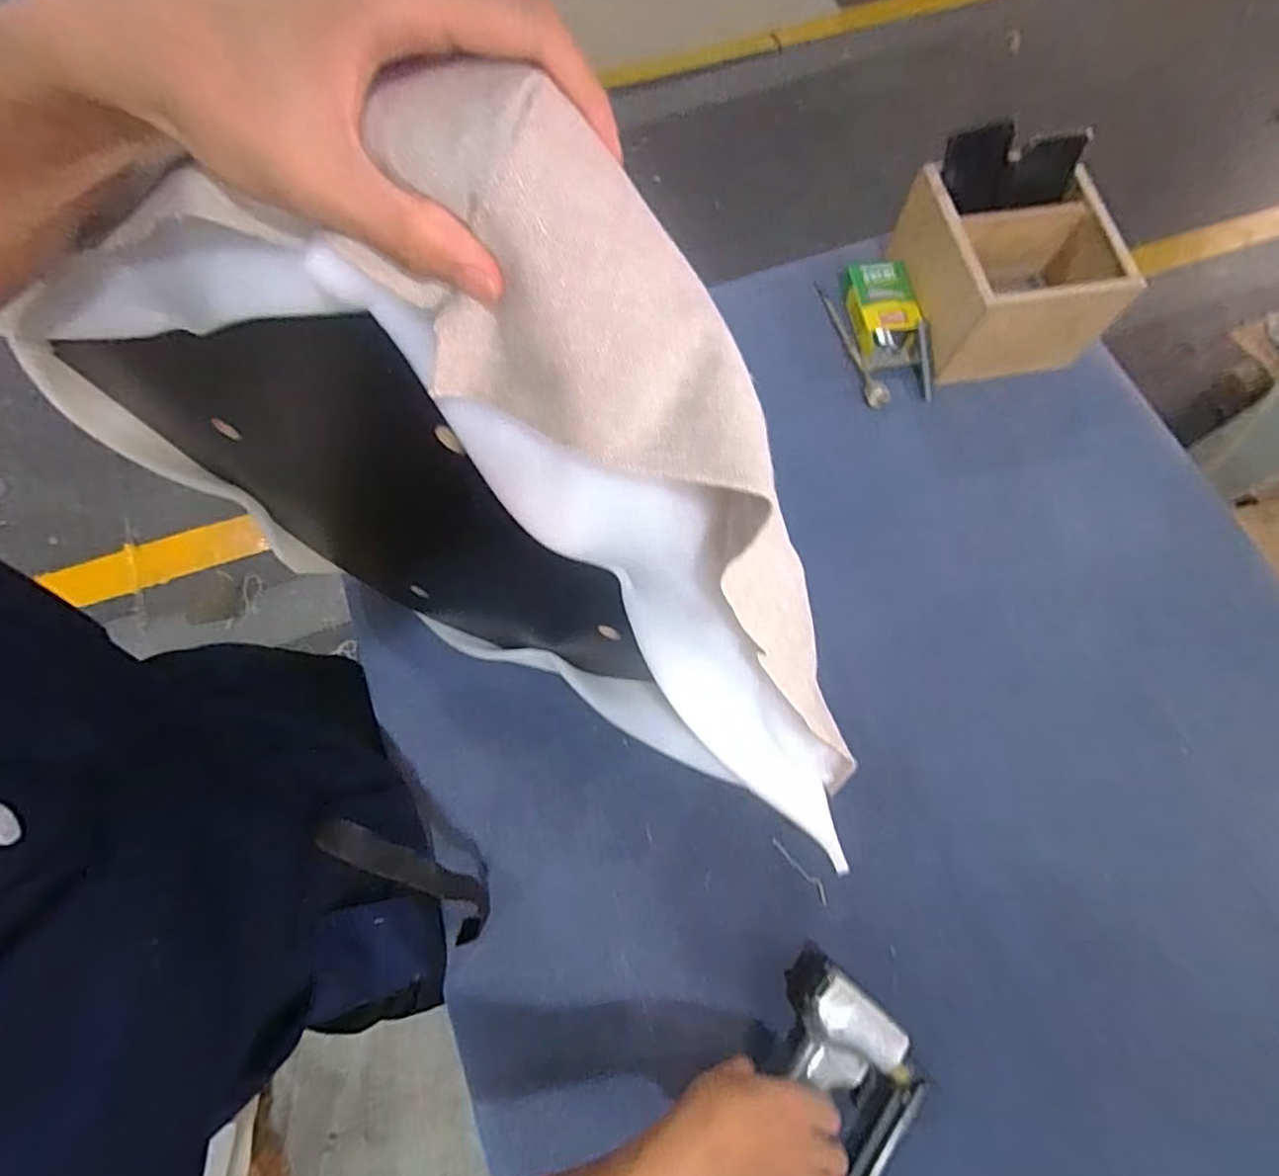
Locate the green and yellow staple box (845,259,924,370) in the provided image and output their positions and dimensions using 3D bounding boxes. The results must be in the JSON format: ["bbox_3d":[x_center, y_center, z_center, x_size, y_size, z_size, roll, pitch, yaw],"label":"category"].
[{"bbox_3d":[0.313,-0.351,0.810,0.081,0.028,0.145,-4,70,-1],"label":"green and yellow staple box"}]

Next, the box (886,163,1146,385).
[{"bbox_3d":[0.443,-0.391,0.771,0.207,0.123,0.224,-5,70,-2],"label":"box"}]

